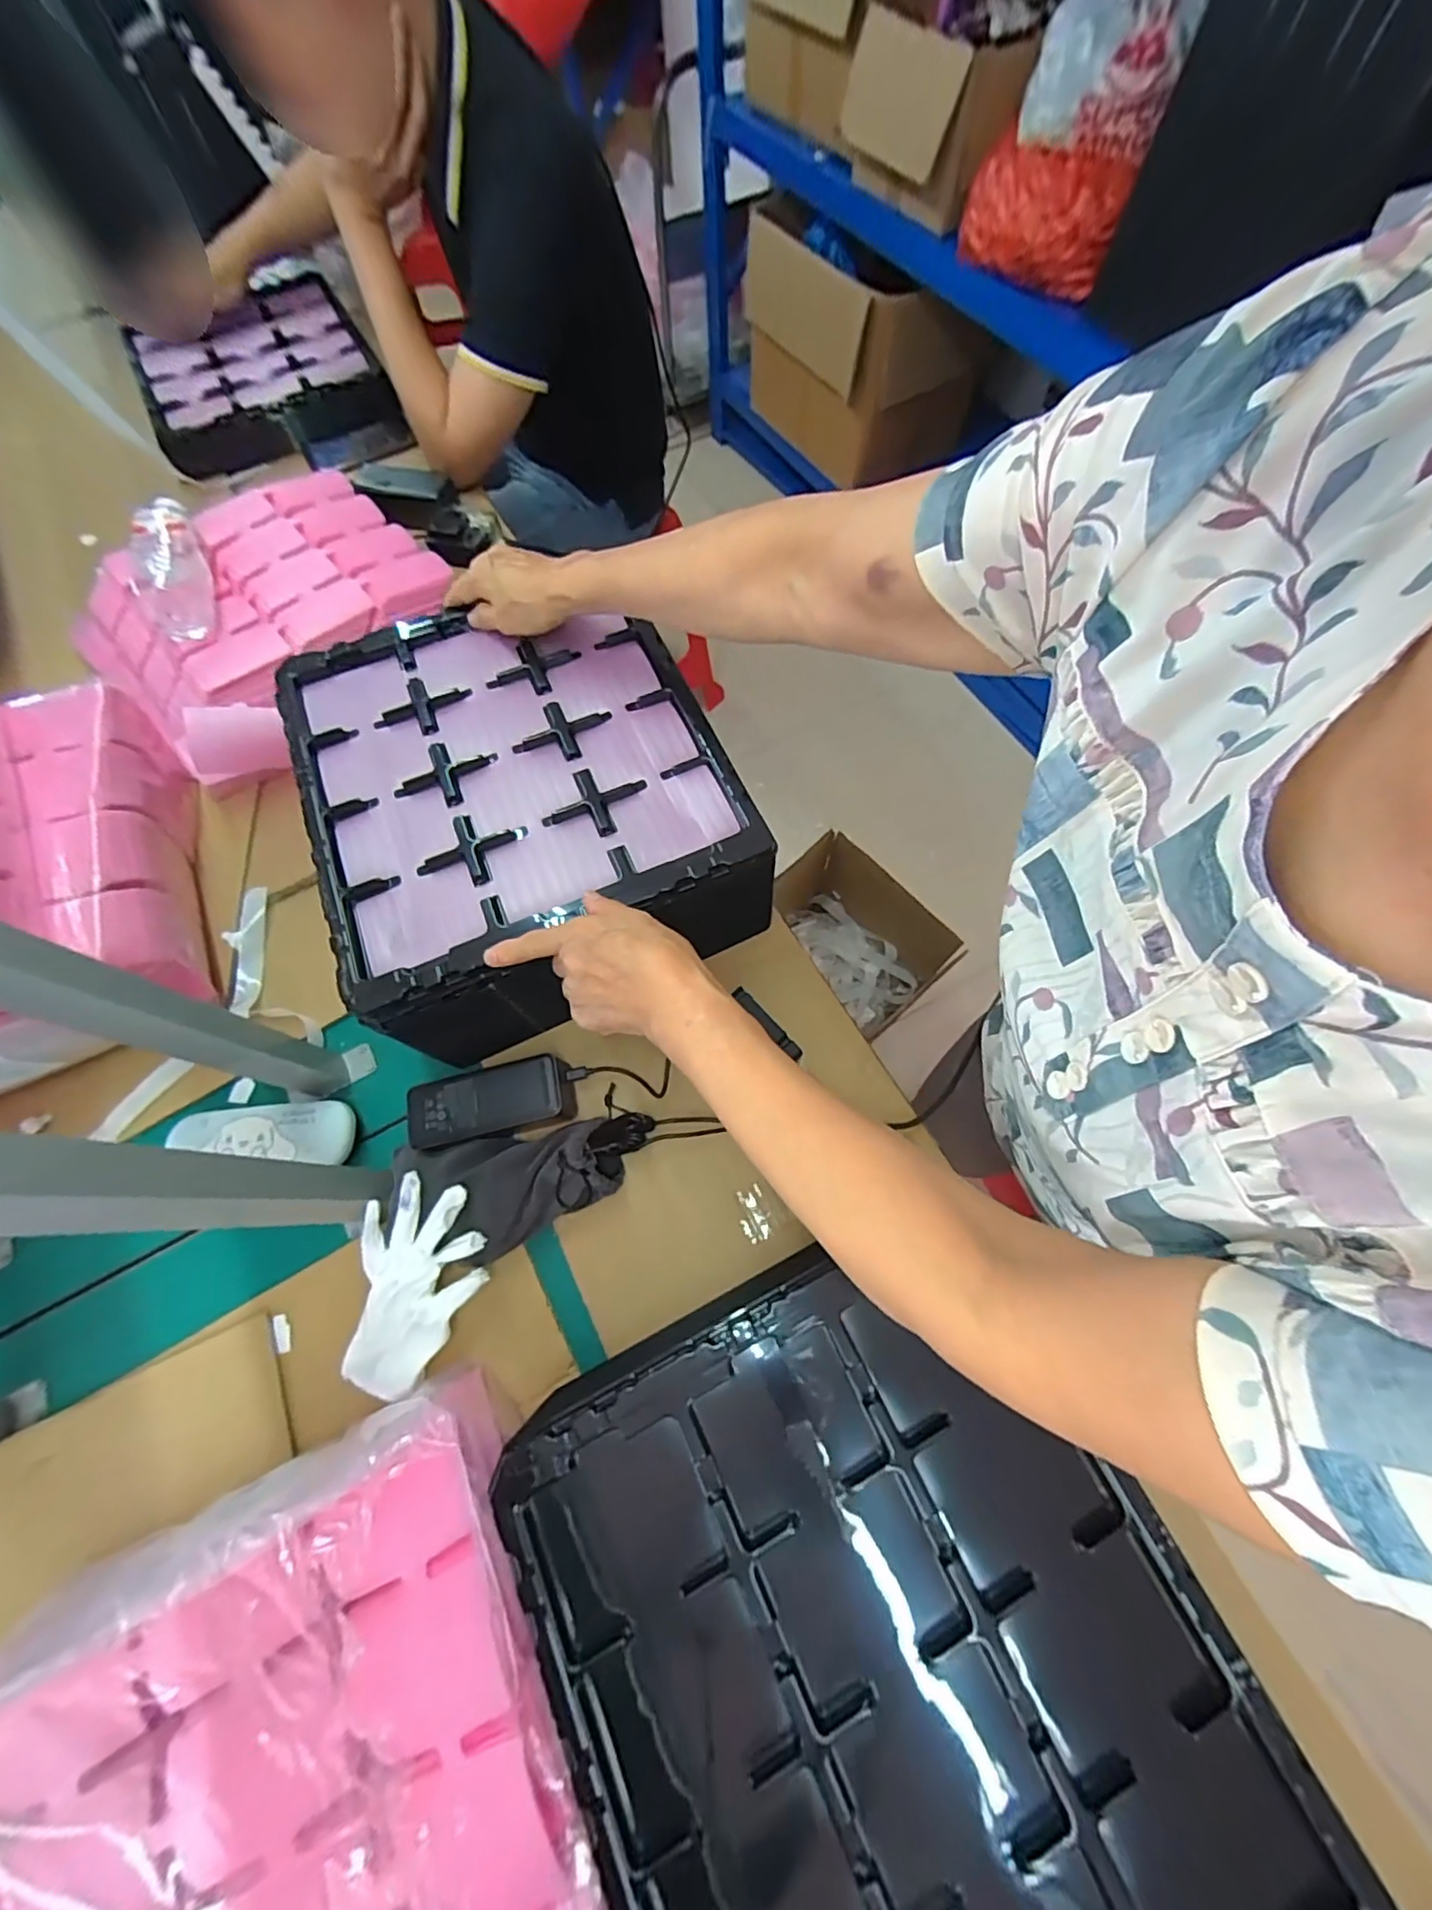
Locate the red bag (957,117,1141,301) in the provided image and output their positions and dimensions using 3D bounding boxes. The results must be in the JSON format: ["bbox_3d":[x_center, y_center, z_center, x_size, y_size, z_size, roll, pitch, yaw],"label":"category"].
[{"bbox_3d":[0.513,-1.194,0.982,0.261,0.142,0.093,34,73,14],"label":"red bag"}]

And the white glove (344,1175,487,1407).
[{"bbox_3d":[-0.229,0.250,0.460,0.094,0.022,0.154,4,84,9],"label":"white glove"}]

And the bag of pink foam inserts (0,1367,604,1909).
[{"bbox_3d":[-0.245,0.498,0.328,0.327,0.100,0.333,-25,70,-8],"label":"bag of pink foam inserts"}]

